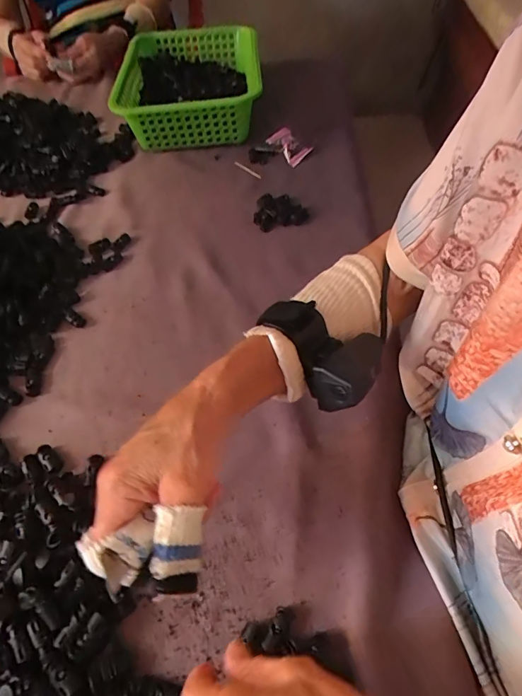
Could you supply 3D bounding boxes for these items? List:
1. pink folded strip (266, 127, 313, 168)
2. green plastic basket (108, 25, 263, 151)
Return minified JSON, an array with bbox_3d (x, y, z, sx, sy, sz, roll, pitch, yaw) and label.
[{"bbox_3d":[0.042,-0.302,0.634,0.053,0.030,0.045,36,63,25],"label":"pink folded strip"},{"bbox_3d":[-0.110,-0.436,0.705,0.214,0.085,0.310,-3,54,0],"label":"green plastic basket"}]

